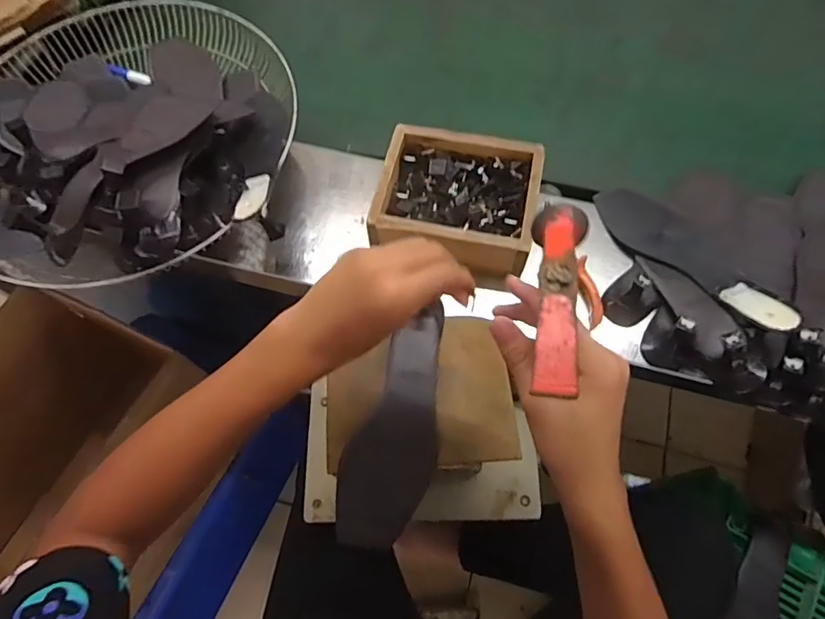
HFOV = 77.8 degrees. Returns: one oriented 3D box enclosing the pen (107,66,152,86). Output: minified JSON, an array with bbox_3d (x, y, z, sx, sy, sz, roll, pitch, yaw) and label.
[{"bbox_3d":[-0.388,-0.321,0.702,0.062,0.013,0.017,18,68,9],"label":"pen"}]

